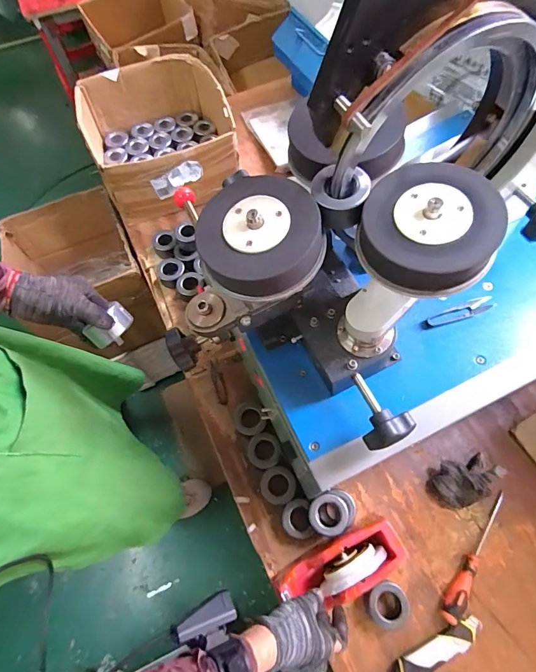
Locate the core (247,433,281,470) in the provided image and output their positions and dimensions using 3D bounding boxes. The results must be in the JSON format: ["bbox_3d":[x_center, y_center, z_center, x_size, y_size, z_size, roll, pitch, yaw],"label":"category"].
[{"bbox_3d":[-0.008,0.208,0.679,0.059,0.020,0.059,12,65,8],"label":"core"}]

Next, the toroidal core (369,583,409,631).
[{"bbox_3d":[0.180,0.404,0.568,0.059,0.033,0.058,-1,64,2],"label":"toroidal core"}]

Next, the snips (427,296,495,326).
[{"bbox_3d":[0.283,-0.034,0.552,0.098,0.012,0.021,-17,65,-6],"label":"snips"}]

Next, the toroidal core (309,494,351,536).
[{"bbox_3d":[0.097,0.286,0.602,0.059,0.031,0.061,-5,64,0],"label":"toroidal core"}]

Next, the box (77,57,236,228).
[{"bbox_3d":[-0.262,-0.499,0.944,0.345,0.156,0.354,-18,65,-7],"label":"box"}]

